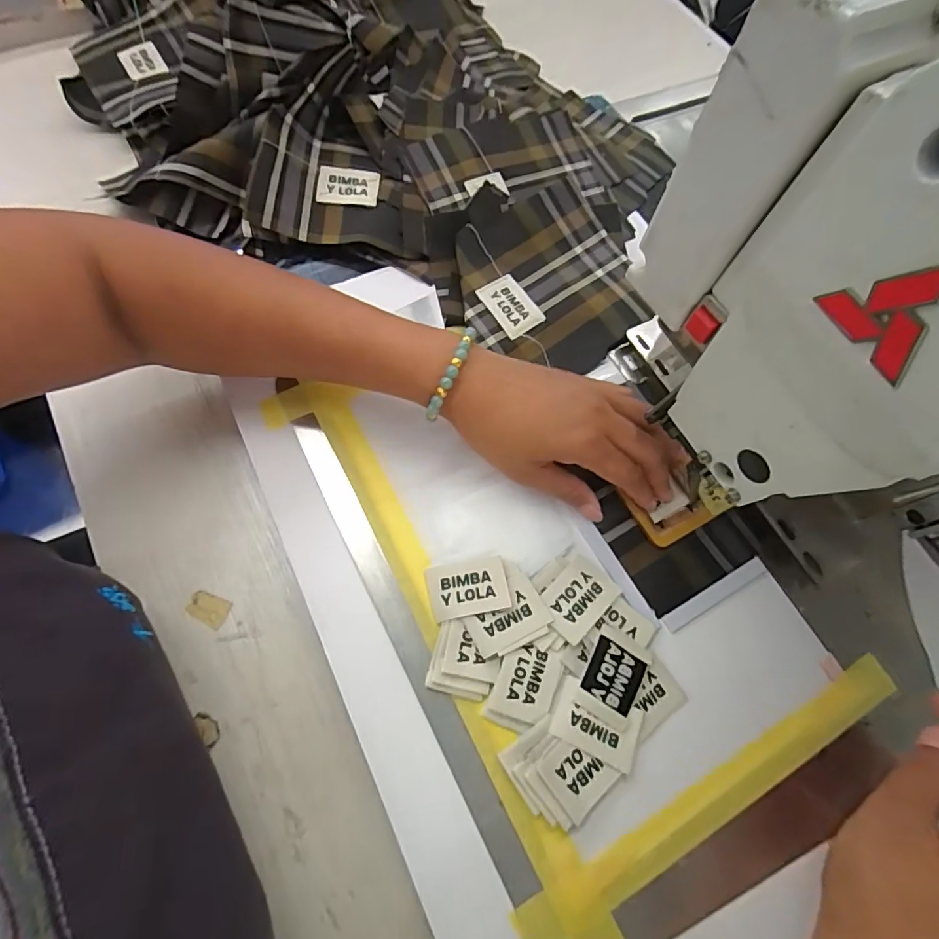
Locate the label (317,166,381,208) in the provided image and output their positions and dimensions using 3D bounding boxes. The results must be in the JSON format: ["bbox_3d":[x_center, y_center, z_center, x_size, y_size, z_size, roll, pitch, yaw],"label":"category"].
[{"bbox_3d":[-0.099,-0.231,0.407,0.049,0.004,0.032,4,76,-4],"label":"label"}]

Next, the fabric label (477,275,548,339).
[{"bbox_3d":[0.032,-0.127,0.389,0.036,0.004,0.048,-32,78,-19],"label":"fabric label"}]

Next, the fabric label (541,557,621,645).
[{"bbox_3d":[0.068,0.079,0.309,0.046,0.004,0.032,-40,75,-15],"label":"fabric label"}]

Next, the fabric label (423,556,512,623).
[{"bbox_3d":[-0.001,0.073,0.305,0.048,0.008,0.033,-10,70,-6],"label":"fabric label"}]

